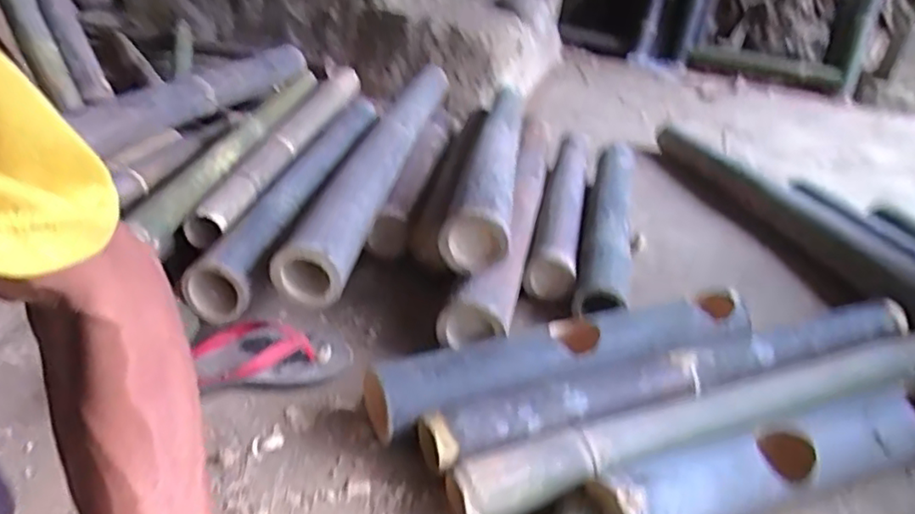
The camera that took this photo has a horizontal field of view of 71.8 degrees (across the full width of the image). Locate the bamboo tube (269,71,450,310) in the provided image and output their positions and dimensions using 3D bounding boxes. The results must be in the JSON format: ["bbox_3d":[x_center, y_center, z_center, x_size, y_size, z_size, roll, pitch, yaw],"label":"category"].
[{"bbox_3d":[-0.115,-0.201,1.100,0.085,0.073,0.938,6,30,3],"label":"bamboo tube"}]

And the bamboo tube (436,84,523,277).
[{"bbox_3d":[0.062,-0.190,1.073,0.082,0.070,0.751,7,30,4],"label":"bamboo tube"}]

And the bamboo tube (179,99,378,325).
[{"bbox_3d":[-0.224,-0.110,0.954,0.088,0.083,0.642,6,30,4],"label":"bamboo tube"}]

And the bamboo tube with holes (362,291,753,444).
[{"bbox_3d":[0.135,0.112,0.702,0.438,0.065,0.085,-7,32,-19],"label":"bamboo tube with holes"}]

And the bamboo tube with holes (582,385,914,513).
[{"bbox_3d":[0.375,0.189,0.615,0.530,0.078,0.068,-7,31,-19],"label":"bamboo tube with holes"}]

